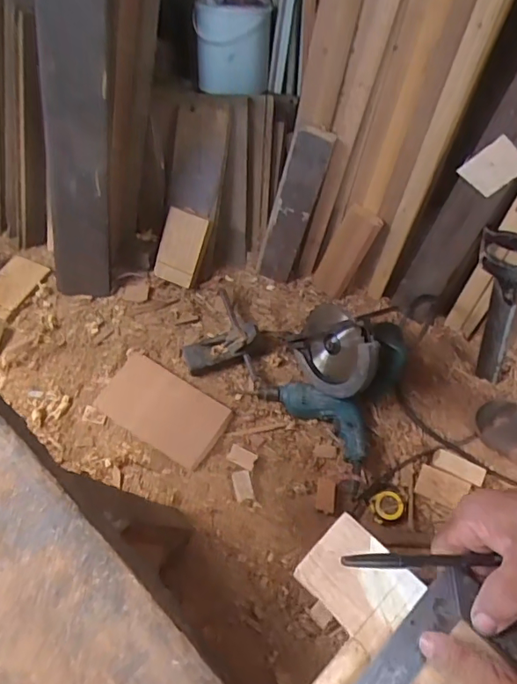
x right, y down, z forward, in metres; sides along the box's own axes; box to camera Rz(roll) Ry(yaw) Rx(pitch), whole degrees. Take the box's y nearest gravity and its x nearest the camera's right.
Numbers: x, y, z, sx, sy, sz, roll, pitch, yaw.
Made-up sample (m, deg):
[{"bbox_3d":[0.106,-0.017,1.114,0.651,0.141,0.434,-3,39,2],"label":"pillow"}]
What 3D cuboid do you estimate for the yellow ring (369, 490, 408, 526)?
[{"bbox_3d":[0.257,0.324,1.014,0.071,0.021,0.064,5,63,5],"label":"yellow ring"}]

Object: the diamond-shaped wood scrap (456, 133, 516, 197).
[{"bbox_3d":[0.417,-0.310,0.918,0.078,0.095,0.006,42,47,-12],"label":"diamond-shaped wood scrap"}]

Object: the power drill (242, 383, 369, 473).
[{"bbox_3d":[0.109,0.150,1.103,0.289,0.061,0.107,29,67,16],"label":"power drill"}]

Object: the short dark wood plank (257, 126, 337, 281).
[{"bbox_3d":[0.070,-0.283,1.133,0.081,0.379,0.033,9,49,-11],"label":"short dark wood plank"}]

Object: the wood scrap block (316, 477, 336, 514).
[{"bbox_3d":[0.136,0.308,1.035,0.037,0.008,0.068,7,63,6],"label":"wood scrap block"}]

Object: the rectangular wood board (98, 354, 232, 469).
[{"bbox_3d":[-0.205,0.145,1.118,0.261,0.013,0.151,30,71,7],"label":"rectangular wood board"}]

